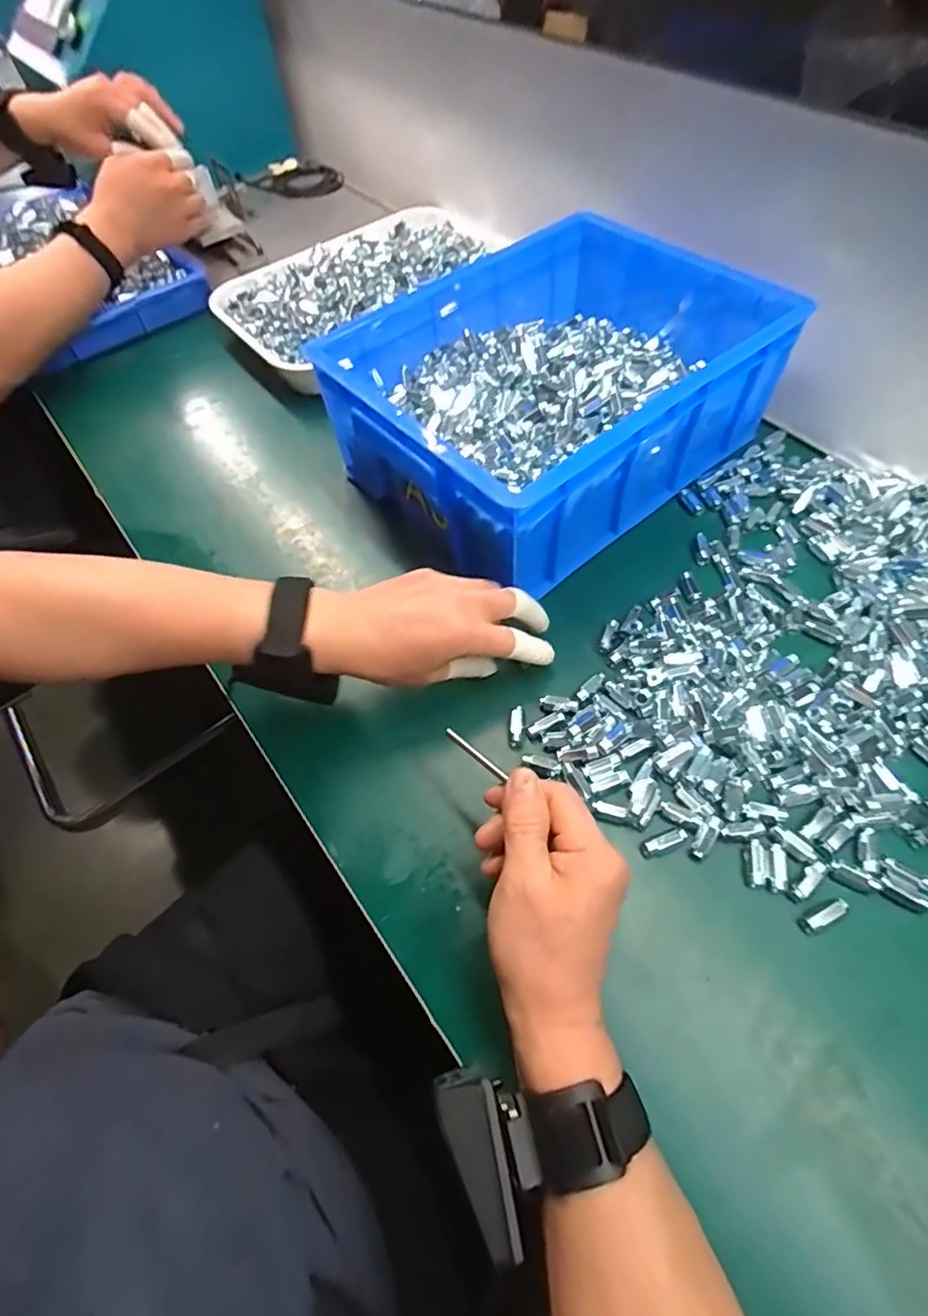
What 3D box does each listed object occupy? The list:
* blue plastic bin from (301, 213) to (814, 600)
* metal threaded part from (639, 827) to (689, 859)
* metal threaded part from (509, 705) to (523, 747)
[{"bbox_3d":[0.087,-0.245,0.524,0.362,0.122,0.264,-36,62,-15],"label":"blue plastic bin"},{"bbox_3d":[0.129,0.117,0.367,0.030,0.007,0.011,-21,59,-8],"label":"metal threaded part"},{"bbox_3d":[0.038,0.049,0.417,0.008,0.004,0.030,3,58,6],"label":"metal threaded part"}]

